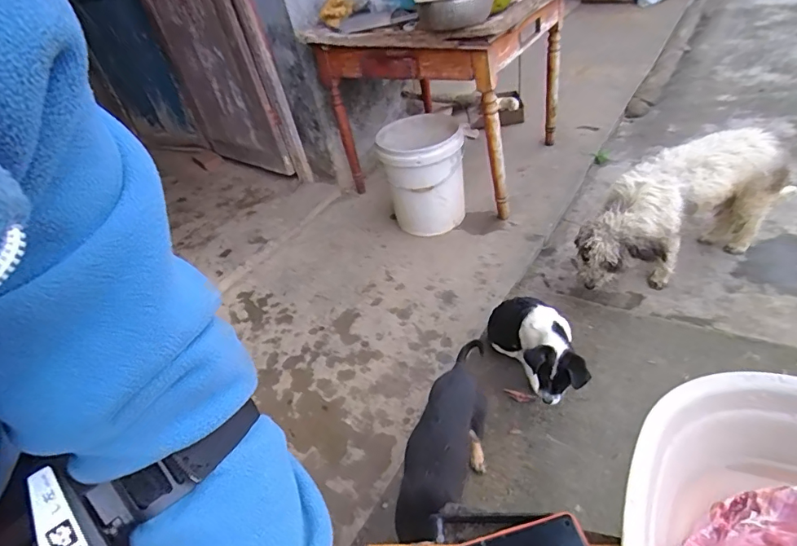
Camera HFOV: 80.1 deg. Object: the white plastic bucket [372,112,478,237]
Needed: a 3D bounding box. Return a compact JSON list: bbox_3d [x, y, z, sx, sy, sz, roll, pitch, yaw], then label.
[{"bbox_3d":[0.109,-0.363,1.861,0.345,0.386,0.325,0,40,17],"label":"white plastic bucket"}]

